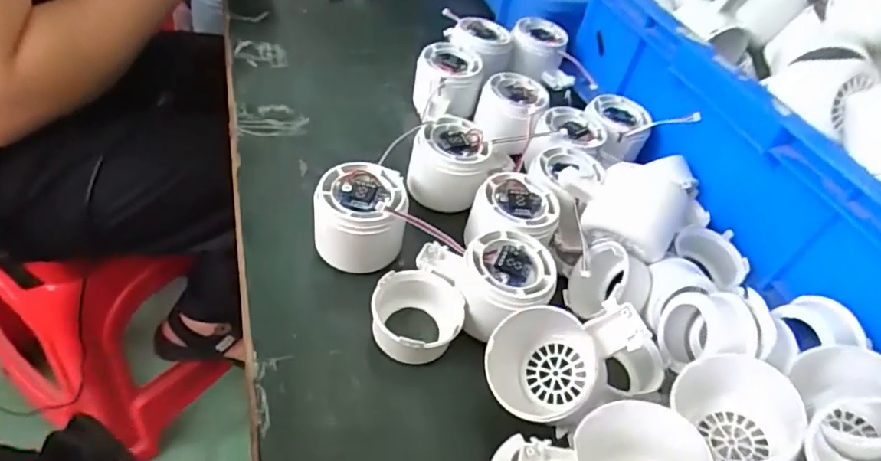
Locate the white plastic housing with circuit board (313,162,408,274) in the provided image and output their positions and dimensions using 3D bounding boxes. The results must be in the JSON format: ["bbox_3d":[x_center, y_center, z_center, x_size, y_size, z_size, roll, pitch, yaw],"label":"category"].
[{"bbox_3d":[-0.052,-0.011,0.357,0.061,0.051,0.060,5,46,-9],"label":"white plastic housing with circuit board"}]

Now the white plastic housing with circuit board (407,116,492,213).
[{"bbox_3d":[0.007,-0.048,0.411,0.056,0.054,0.058,7,46,-7],"label":"white plastic housing with circuit board"}]

